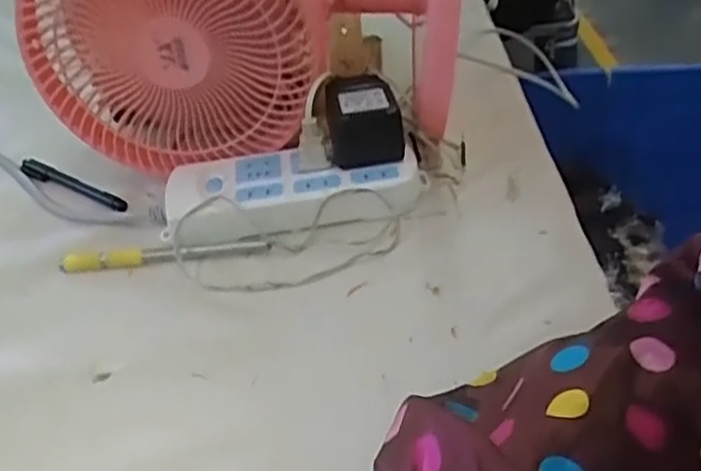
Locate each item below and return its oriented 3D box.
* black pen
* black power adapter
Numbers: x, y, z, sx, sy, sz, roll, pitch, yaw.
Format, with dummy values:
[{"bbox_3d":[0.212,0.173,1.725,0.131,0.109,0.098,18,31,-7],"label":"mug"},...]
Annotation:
[{"bbox_3d":[-0.236,-0.042,0.597,0.142,0.009,0.016,21,44,29],"label":"black pen"},{"bbox_3d":[0.009,-0.089,0.542,0.055,0.045,0.067,-6,36,0],"label":"black power adapter"}]

